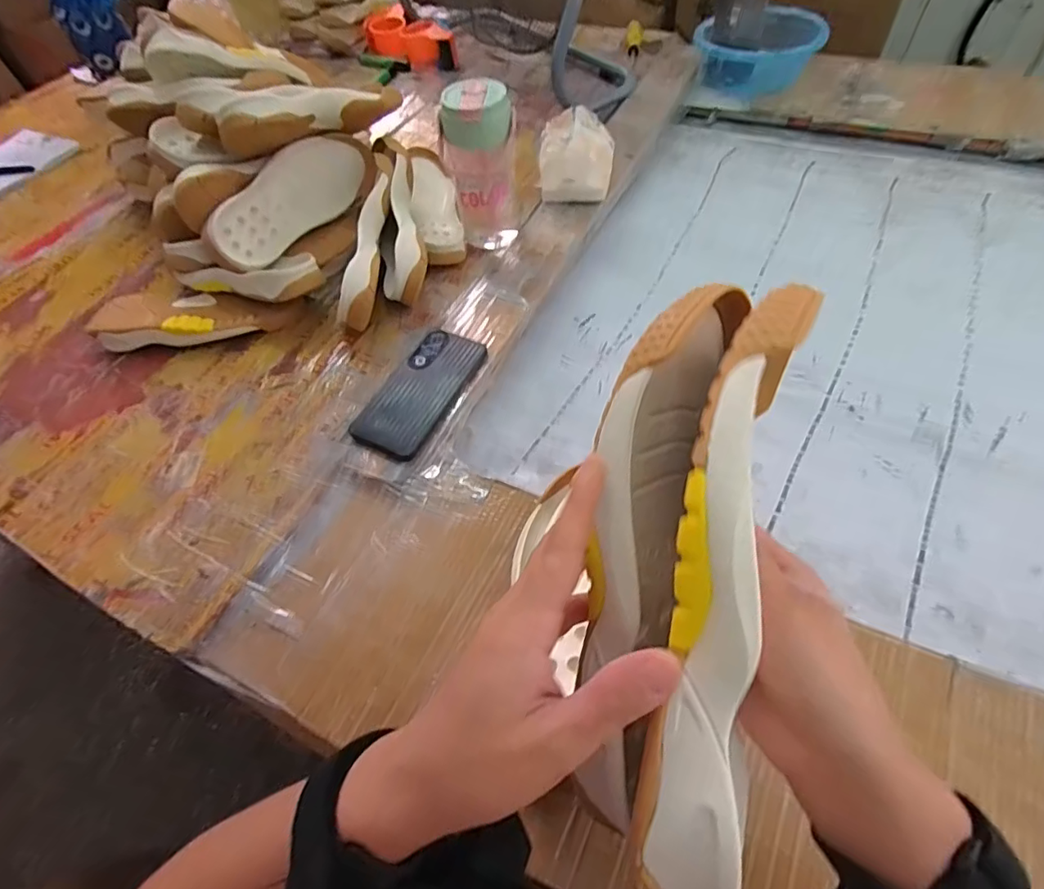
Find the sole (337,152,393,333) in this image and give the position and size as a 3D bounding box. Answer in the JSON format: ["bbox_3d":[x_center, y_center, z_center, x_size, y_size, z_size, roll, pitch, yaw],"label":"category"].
[{"bbox_3d":[-0.185,-0.261,0.664,0.043,0.068,0.245,5,75,6],"label":"sole"}]

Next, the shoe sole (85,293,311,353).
[{"bbox_3d":[-0.412,-0.157,0.673,0.254,0.036,0.077,-1,57,5],"label":"shoe sole"}]

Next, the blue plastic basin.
[{"bbox_3d":[0.439,-0.733,0.993,0.202,0.090,0.202,2,57,7],"label":"blue plastic basin"}]

